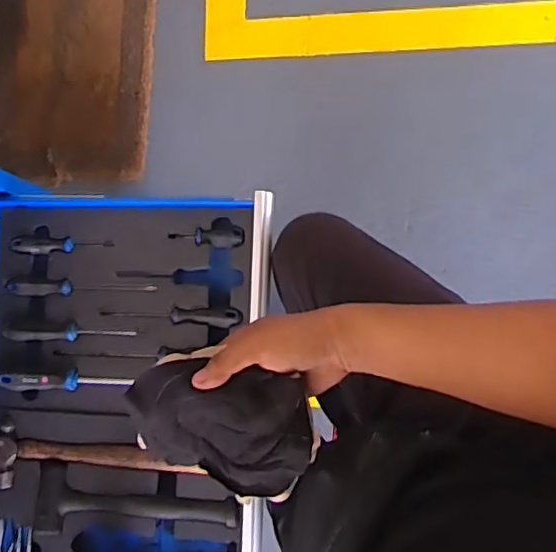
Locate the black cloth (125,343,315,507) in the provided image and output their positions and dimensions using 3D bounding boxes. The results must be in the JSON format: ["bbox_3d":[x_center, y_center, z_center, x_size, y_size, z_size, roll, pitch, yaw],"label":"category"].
[{"bbox_3d":[-0.047,0.135,0.531,0.157,0.029,0.137,10,119,7],"label":"black cloth"}]

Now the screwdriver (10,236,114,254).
[{"bbox_3d":[-0.306,-0.043,0.861,0.146,0.025,0.023,1,85,8],"label":"screwdriver"}]

